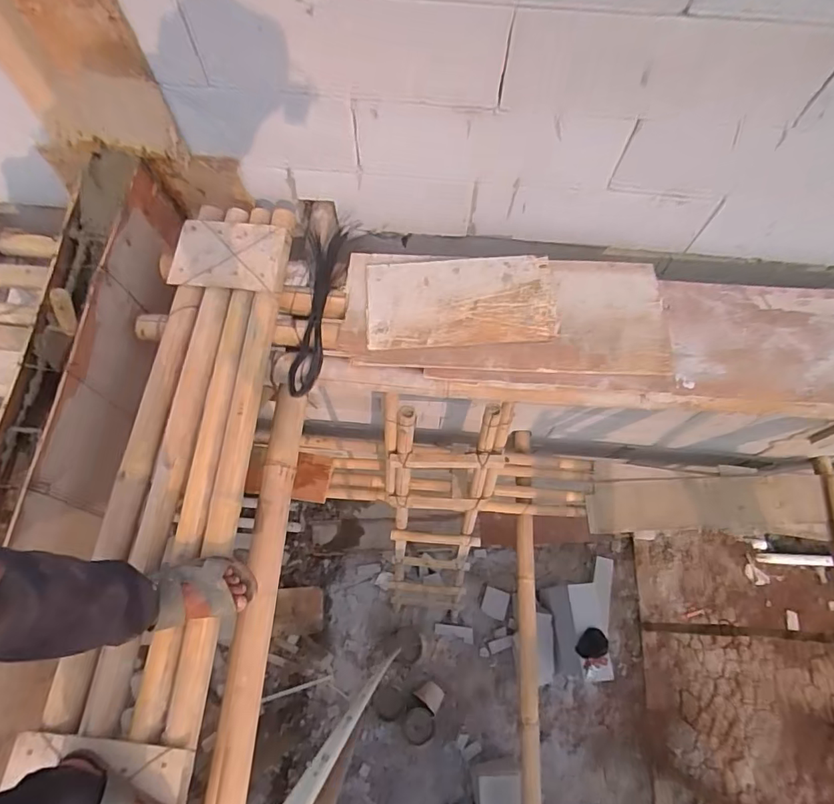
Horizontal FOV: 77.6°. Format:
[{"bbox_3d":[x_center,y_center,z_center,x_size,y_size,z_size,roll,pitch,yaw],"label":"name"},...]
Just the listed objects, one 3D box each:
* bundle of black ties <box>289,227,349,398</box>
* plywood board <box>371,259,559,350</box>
[{"bbox_3d":[-0.233,-0.219,1.197,0.082,0.040,0.441,6,68,1],"label":"bundle of black ties"},{"bbox_3d":[0.099,-0.231,1.185,0.417,0.018,0.218,-3,74,-2],"label":"plywood board"}]

